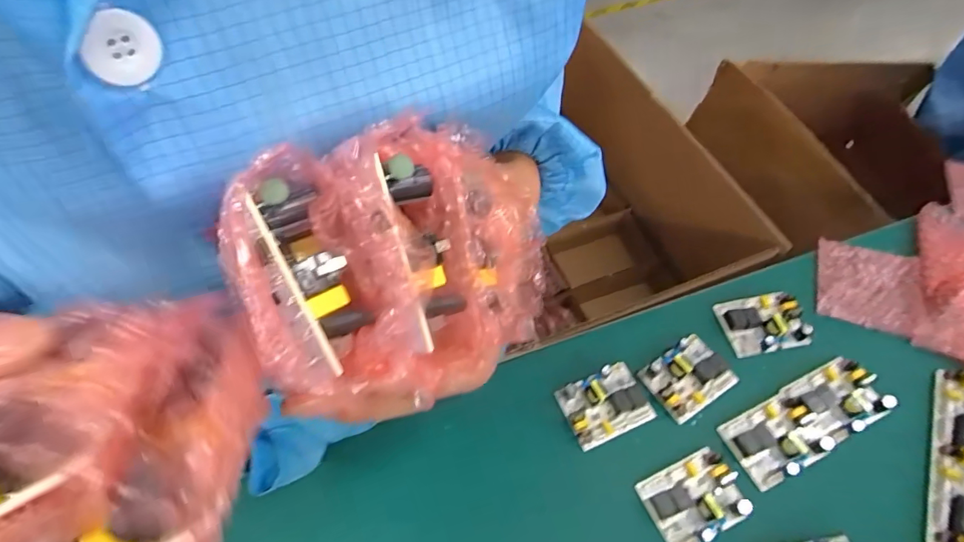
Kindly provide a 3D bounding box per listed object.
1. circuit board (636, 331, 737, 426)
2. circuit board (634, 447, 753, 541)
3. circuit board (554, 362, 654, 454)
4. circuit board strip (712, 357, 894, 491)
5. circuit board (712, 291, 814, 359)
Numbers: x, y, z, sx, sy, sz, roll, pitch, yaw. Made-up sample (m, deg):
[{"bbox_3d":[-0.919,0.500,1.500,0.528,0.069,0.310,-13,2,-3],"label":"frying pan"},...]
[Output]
[{"bbox_3d":[0.213,0.105,0.481,0.083,0.028,0.062,-27,62,-16],"label":"circuit board"},{"bbox_3d":[0.191,0.202,0.420,0.082,0.025,0.062,-21,61,-12],"label":"circuit board"},{"bbox_3d":[0.124,0.130,0.467,0.083,0.028,0.061,-20,61,-12],"label":"circuit board"},{"bbox_3d":[0.316,0.140,0.455,0.163,0.022,0.062,-23,61,-14],"label":"circuit board strip"},{"bbox_3d":[0.305,0.053,0.509,0.083,0.018,0.063,-9,59,-6],"label":"circuit board"}]

